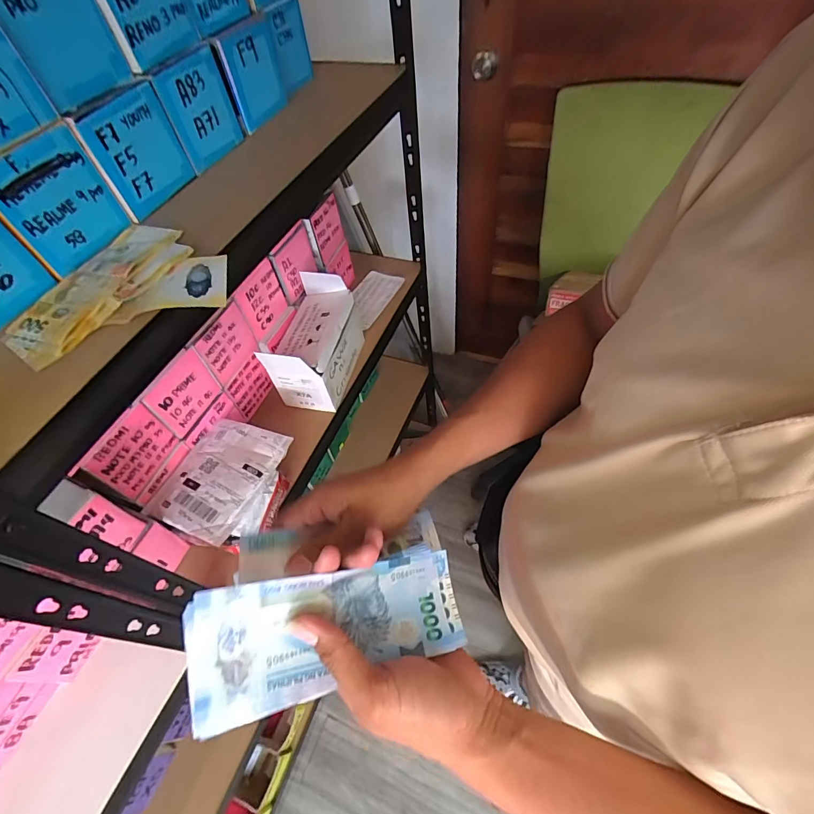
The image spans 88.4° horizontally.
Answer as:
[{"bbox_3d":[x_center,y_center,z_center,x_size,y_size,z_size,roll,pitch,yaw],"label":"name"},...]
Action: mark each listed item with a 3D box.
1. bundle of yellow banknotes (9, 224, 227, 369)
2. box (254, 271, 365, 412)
[{"bbox_3d":[-0.254,-0.109,0.365,0.169,0.017,0.152,-28,56,-16],"label":"bundle of yellow banknotes"},{"bbox_3d":[-0.154,-0.100,0.690,0.106,0.140,0.189,9,56,12],"label":"box"}]

